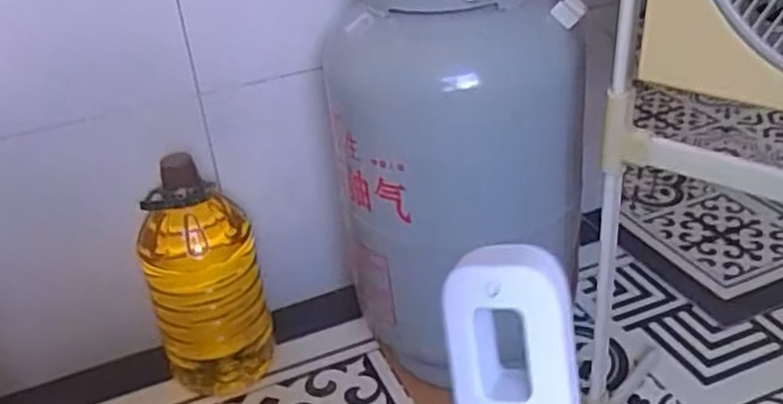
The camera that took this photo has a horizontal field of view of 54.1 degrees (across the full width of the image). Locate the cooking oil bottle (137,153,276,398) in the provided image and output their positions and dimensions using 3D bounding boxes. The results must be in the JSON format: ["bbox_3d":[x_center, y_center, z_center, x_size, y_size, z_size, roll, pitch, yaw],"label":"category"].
[{"bbox_3d":[-0.270,0.099,1.091,0.157,0.348,0.158,-15,30,-18],"label":"cooking oil bottle"}]

